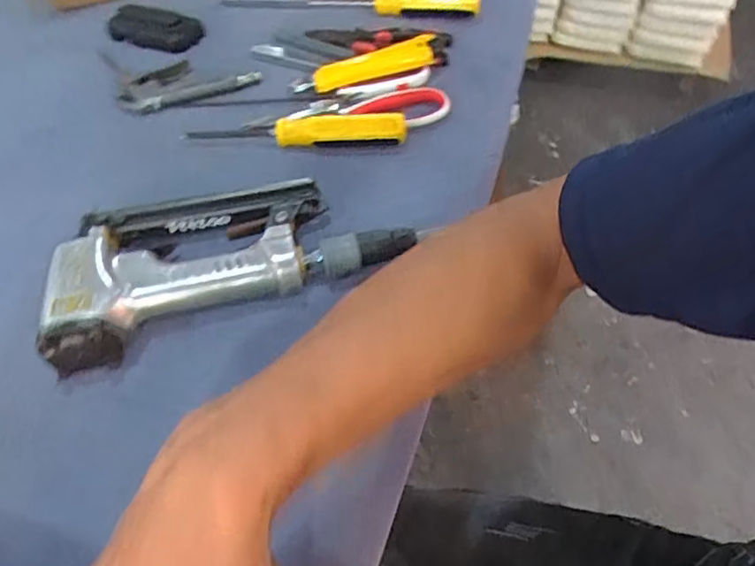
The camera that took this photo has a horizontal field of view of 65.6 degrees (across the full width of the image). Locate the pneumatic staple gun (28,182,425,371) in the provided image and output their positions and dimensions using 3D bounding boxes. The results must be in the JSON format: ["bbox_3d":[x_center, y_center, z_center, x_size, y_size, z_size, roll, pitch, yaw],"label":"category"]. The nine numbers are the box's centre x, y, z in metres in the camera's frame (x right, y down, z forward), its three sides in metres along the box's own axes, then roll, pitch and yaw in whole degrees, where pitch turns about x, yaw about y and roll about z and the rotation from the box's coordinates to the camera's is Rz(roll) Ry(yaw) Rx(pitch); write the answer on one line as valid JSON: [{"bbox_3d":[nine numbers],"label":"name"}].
[{"bbox_3d":[-0.109,-0.026,0.429,0.256,0.038,0.121,-18,51,-10],"label":"pneumatic staple gun"}]

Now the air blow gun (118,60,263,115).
[{"bbox_3d":[-0.189,-0.197,0.586,0.141,0.020,0.067,-7,50,-1],"label":"air blow gun"}]

